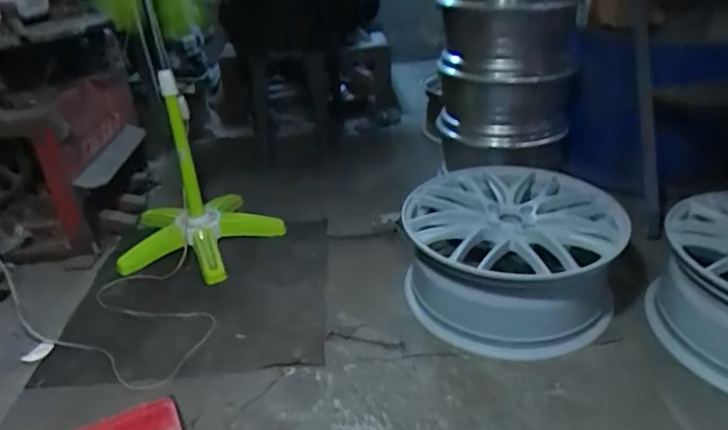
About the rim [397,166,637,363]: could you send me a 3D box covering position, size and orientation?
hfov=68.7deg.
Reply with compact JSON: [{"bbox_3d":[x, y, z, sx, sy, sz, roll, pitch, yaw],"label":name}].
[{"bbox_3d":[0.318,0.083,1.200,0.446,0.218,0.431,-1,29,5],"label":"rim"}]

